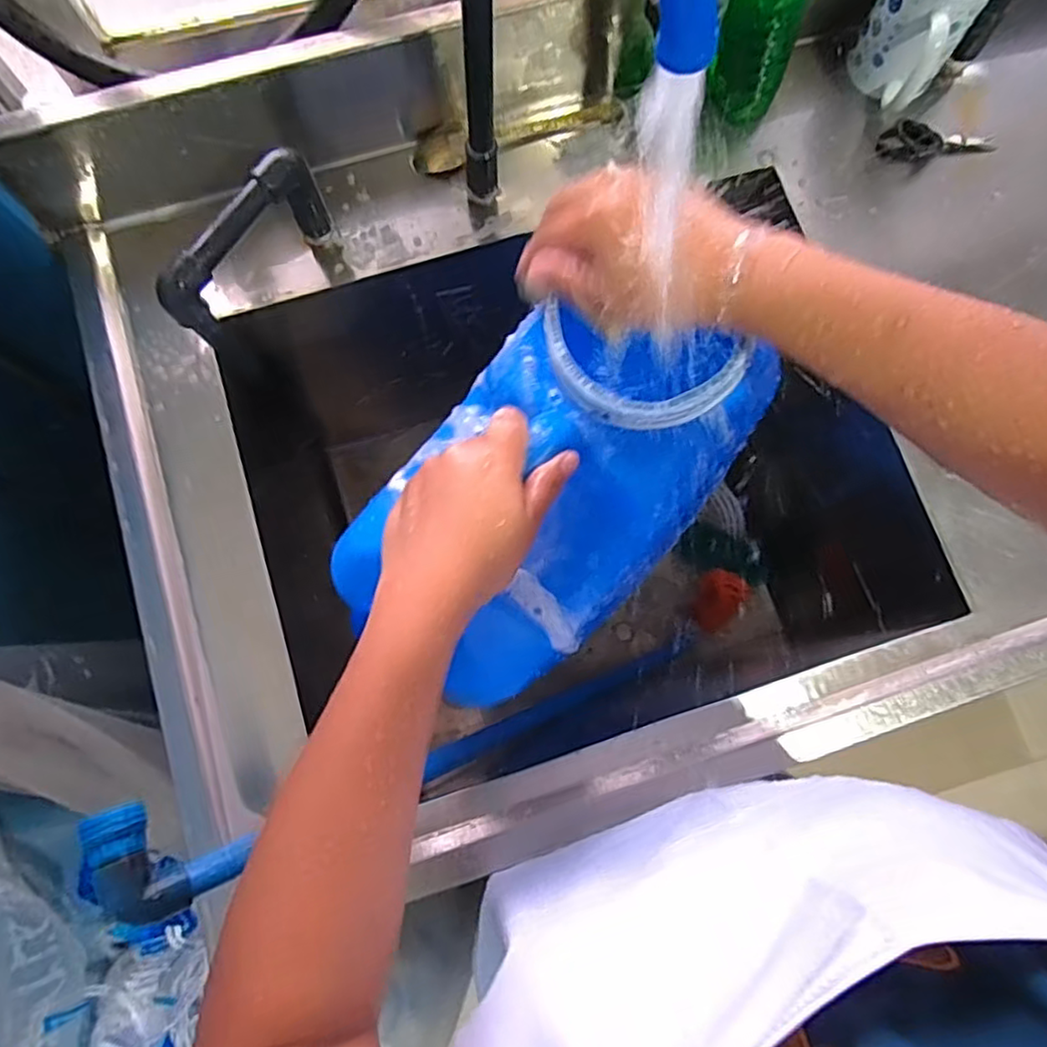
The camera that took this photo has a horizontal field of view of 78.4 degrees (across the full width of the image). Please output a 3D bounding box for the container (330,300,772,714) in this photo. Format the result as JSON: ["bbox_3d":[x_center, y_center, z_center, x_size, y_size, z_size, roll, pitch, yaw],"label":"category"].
[{"bbox_3d":[0.016,-0.029,0.412,0.285,0.148,0.178,-44,81,-9],"label":"container"}]

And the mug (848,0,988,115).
[{"bbox_3d":[0.334,-0.426,0.545,0.083,0.097,0.106,32,79,6],"label":"mug"}]

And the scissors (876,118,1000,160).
[{"bbox_3d":[0.375,-0.345,0.576,0.102,0.043,0.021,2,77,0],"label":"scissors"}]

